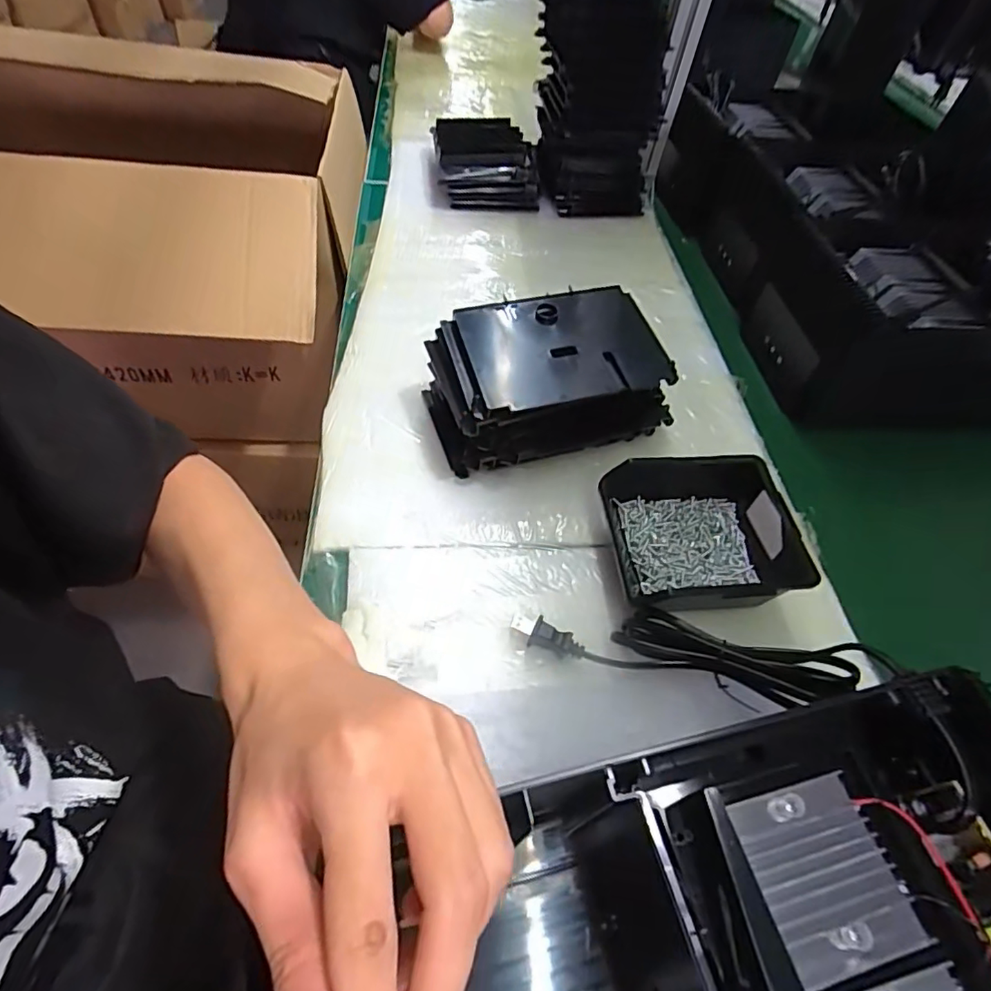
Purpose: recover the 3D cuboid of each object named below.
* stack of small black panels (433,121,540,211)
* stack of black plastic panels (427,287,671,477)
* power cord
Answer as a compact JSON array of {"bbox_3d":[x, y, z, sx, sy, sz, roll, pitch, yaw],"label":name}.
[{"bbox_3d":[-0.016,-0.486,0.812,0.144,0.064,0.163,-1,53,-5],"label":"stack of small black panels"},{"bbox_3d":[0.047,-0.103,0.513,0.208,0.096,0.143,-16,56,-15],"label":"stack of black plastic panels"},{"bbox_3d":[0.127,0.105,0.381,0.230,0.034,0.047,3,51,22],"label":"power cord"}]

